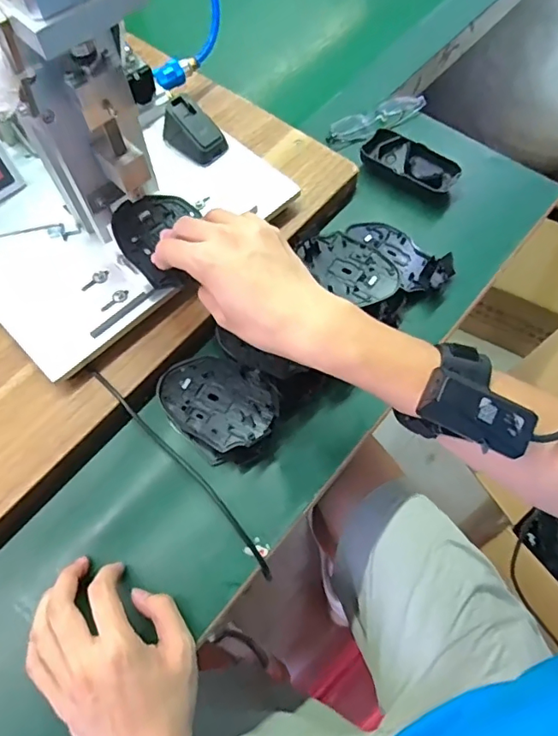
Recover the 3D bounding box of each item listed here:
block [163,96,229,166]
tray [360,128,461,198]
[{"bbox_3d":[-0.089,-0.246,0.524,0.064,0.035,0.037,35,69,14],"label":"block"},{"bbox_3d":[0.147,-0.230,0.574,0.107,0.022,0.054,32,69,13],"label":"tray"}]

